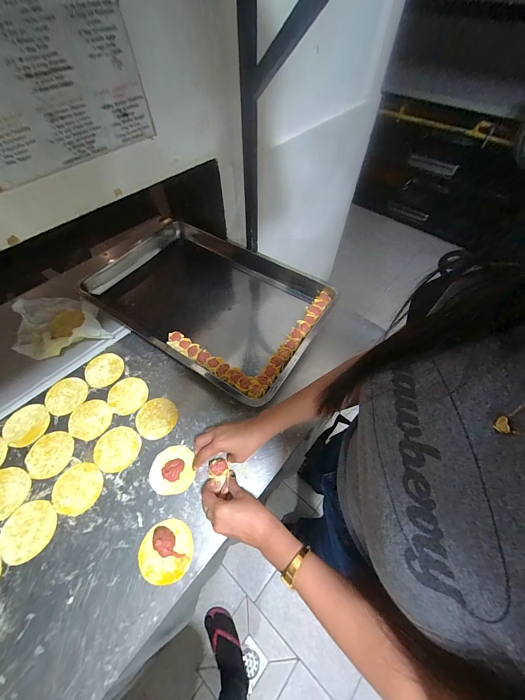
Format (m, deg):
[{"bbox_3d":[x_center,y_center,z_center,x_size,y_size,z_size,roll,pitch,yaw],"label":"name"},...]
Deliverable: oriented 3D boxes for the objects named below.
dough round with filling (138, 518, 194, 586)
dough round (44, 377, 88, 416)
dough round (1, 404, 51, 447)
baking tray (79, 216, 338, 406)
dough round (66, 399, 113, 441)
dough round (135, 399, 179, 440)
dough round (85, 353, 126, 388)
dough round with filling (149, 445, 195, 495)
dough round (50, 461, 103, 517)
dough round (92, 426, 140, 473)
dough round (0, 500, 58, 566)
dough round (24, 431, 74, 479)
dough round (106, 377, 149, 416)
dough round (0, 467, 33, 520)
[{"bbox_3d":[-0.153,0.314,0.409,0.081,0.023,0.080,1,57,-1],"label":"dough round with filling"},{"bbox_3d":[-0.421,0.096,0.560,0.080,0.004,0.084,1,57,-1],"label":"dough round"},{"bbox_3d":[-0.473,0.150,0.523,0.078,0.004,0.087,-35,64,-22],"label":"dough round"},{"bbox_3d":[-0.177,-0.161,0.704,0.672,0.062,0.387,30,61,17],"label":"baking tray"},{"bbox_3d":[-0.350,0.141,0.533,0.082,0.004,0.078,1,57,-1],"label":"dough round"},{"bbox_3d":[-0.218,0.138,0.537,0.082,0.004,0.081,1,57,-1],"label":"dough round"},{"bbox_3d":[-0.360,0.044,0.593,0.079,0.006,0.081,1,57,-1],"label":"dough round"},{"bbox_3d":[-0.167,0.214,0.474,0.078,0.024,0.080,1,57,-1],"label":"dough round with filling"},{"bbox_3d":[-0.329,0.246,0.465,0.081,0.005,0.076,1,57,-1],"label":"dough round"},{"bbox_3d":[-0.279,0.188,0.502,0.080,0.004,0.081,1,57,-1],"label":"dough round"},{"bbox_3d":[-0.386,0.297,0.429,0.082,0.004,0.080,1,57,-1],"label":"dough round"},{"bbox_3d":[-0.403,0.197,0.495,0.079,0.004,0.081,1,57,-1],"label":"dough round"},{"bbox_3d":[-0.289,0.097,0.560,0.080,0.004,0.082,1,57,-1],"label":"dough round"},{"bbox_3d":[-0.453,0.249,0.456,0.080,0.004,0.080,1,57,-1],"label":"dough round"}]

